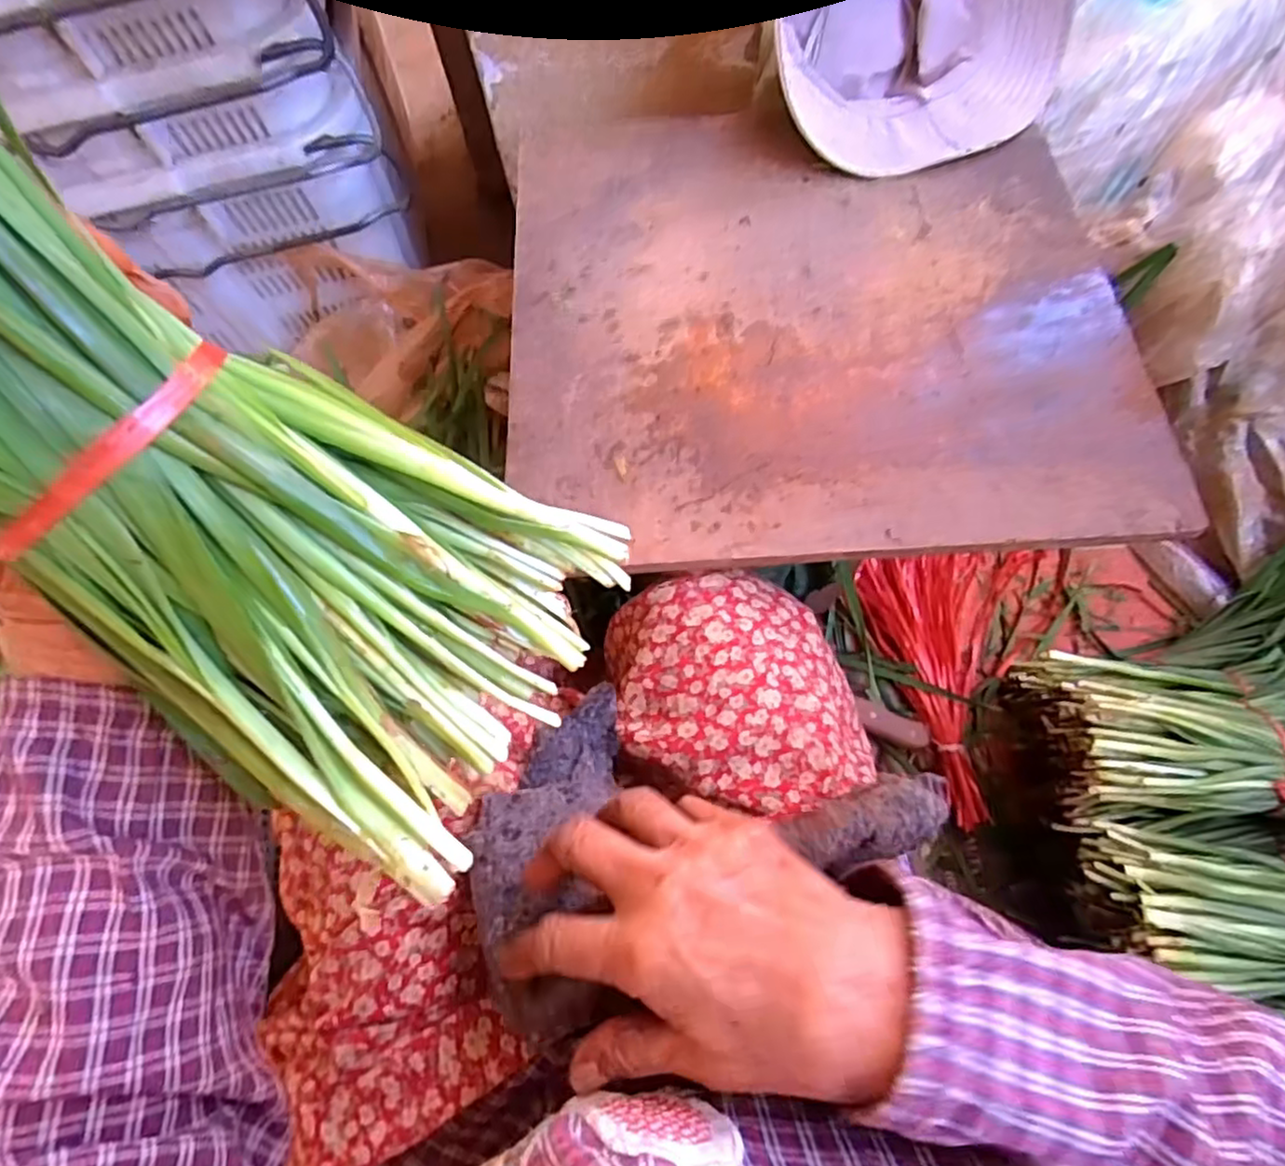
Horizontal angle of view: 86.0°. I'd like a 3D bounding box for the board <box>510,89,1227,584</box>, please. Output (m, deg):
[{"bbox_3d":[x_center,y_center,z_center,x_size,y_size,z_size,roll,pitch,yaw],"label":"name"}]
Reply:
[{"bbox_3d":[0.133,-0.215,0.519,0.441,0.018,0.430,-3,66,0],"label":"board"}]

